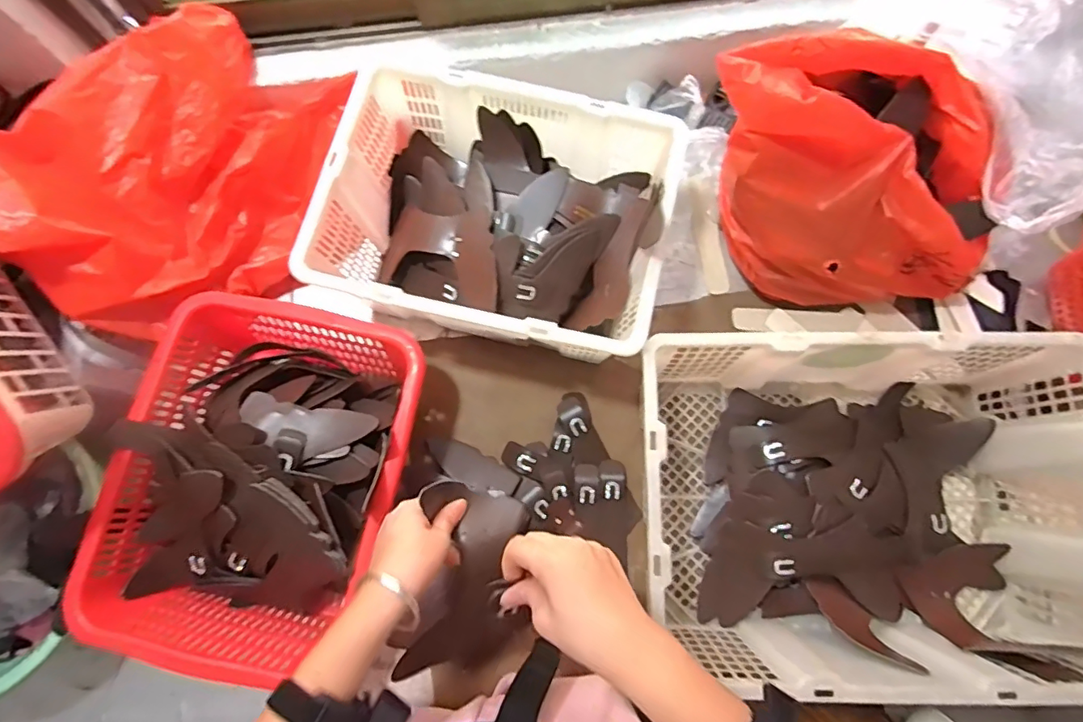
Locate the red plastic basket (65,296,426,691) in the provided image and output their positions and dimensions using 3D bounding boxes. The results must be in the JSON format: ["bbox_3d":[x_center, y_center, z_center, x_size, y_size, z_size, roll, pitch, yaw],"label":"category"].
[{"bbox_3d":[-0.313,0.134,0.625,0.301,0.143,0.381,12,78,3],"label":"red plastic basket"}]

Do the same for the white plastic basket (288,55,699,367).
[{"bbox_3d":[-0.050,-0.169,0.657,0.384,0.147,0.288,13,78,3],"label":"white plastic basket"}]

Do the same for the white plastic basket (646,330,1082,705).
[{"bbox_3d":[0.351,0.156,0.601,0.478,0.161,0.343,0,78,1],"label":"white plastic basket"}]

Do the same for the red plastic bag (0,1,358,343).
[{"bbox_3d":[-0.413,-0.220,0.636,0.223,0.251,0.401,39,81,8],"label":"red plastic bag"}]

